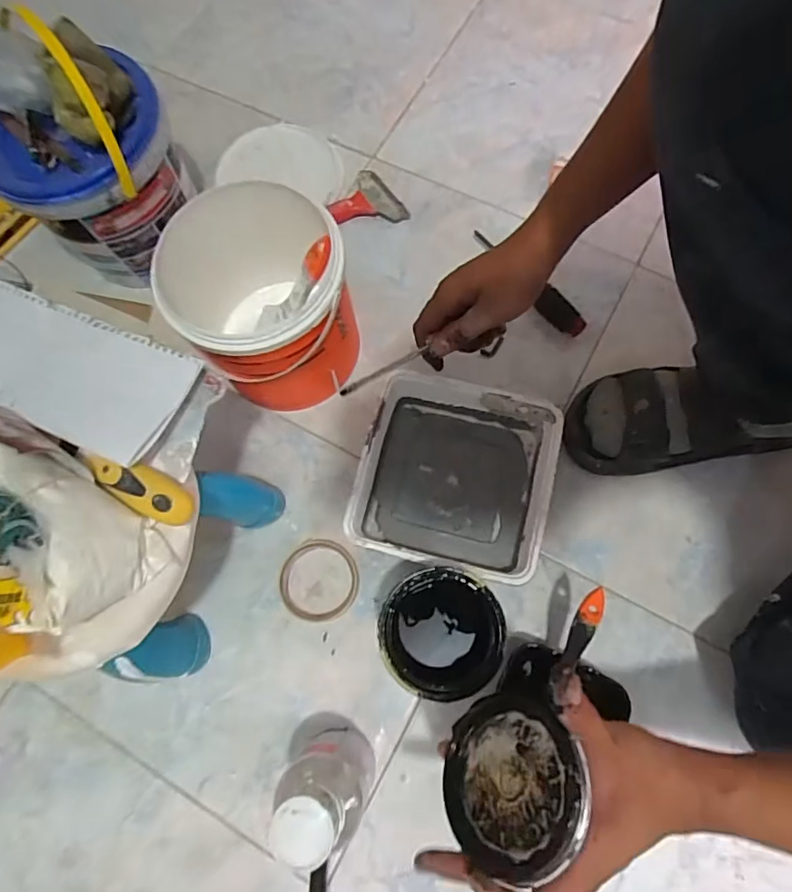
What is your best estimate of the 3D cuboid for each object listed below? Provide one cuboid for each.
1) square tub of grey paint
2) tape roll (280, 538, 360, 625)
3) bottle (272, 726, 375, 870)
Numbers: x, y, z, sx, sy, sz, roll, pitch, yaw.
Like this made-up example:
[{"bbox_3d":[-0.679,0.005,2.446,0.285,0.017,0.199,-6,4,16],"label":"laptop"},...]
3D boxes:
[{"bbox_3d":[0.062,0.035,0.587,0.195,0.066,0.195,13,74,6],"label":"square tub of grey paint"},{"bbox_3d":[-0.083,0.145,0.585,0.082,0.015,0.085,-1,73,2],"label":"tape roll"},{"bbox_3d":[-0.059,0.291,0.466,0.064,0.170,0.064,-1,73,2],"label":"bottle"}]

